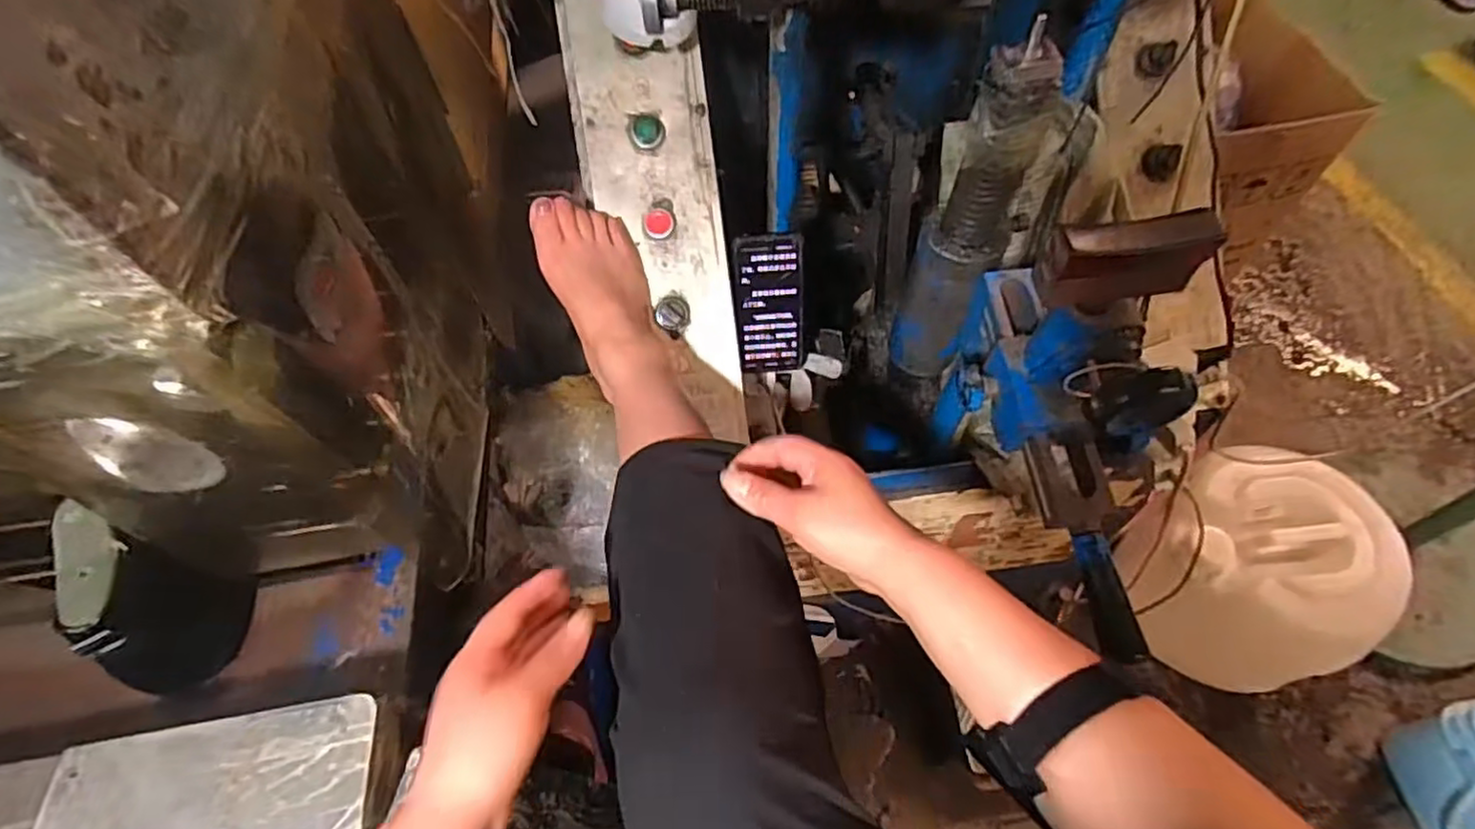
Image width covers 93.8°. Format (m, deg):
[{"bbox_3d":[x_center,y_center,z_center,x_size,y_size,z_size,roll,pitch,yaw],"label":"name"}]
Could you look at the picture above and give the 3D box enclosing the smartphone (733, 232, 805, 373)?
[{"bbox_3d":[0.036,-0.117,0.751,0.074,0.158,0.017,-5,30,-2],"label":"smartphone"}]

